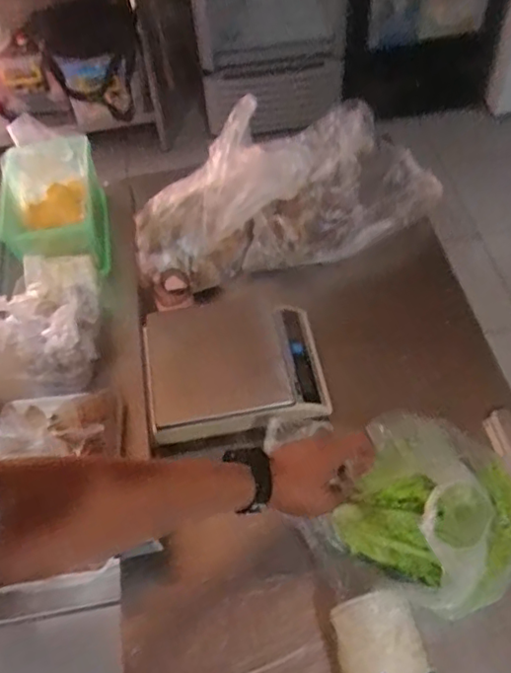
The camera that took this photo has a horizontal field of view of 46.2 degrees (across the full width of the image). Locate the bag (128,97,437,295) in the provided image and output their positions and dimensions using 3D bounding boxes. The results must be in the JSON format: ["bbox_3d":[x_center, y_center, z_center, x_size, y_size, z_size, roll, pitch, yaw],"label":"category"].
[{"bbox_3d":[0.050,-0.223,0.933,0.490,0.190,0.184,-19,55,-9],"label":"bag"}]

